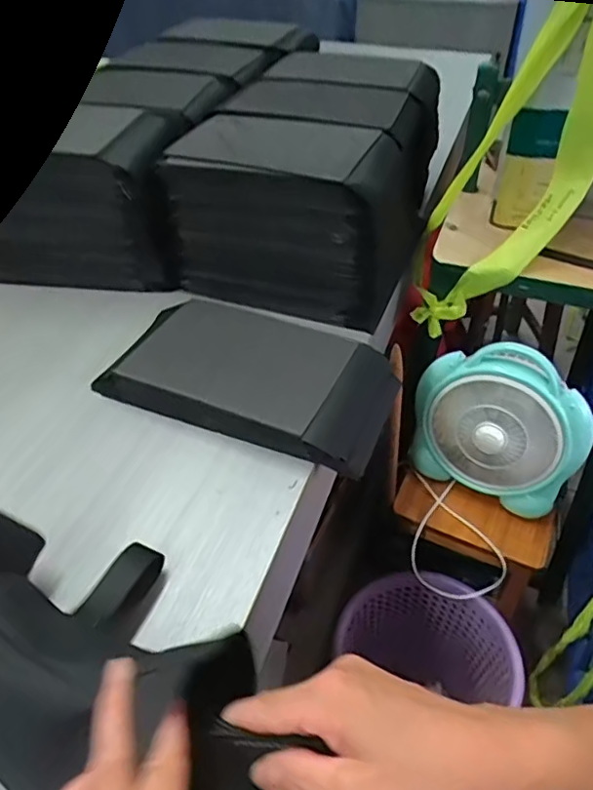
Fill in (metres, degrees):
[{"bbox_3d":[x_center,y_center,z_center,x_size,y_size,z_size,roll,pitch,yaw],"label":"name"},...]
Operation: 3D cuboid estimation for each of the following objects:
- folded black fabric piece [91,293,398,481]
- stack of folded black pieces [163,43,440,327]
[{"bbox_3d":[-0.049,-0.026,0.630,0.304,0.045,0.160,17,46,17],"label":"folded black fabric piece"},{"bbox_3d":[0.036,-0.339,0.832,0.305,0.154,0.496,8,44,9],"label":"stack of folded black pieces"}]

